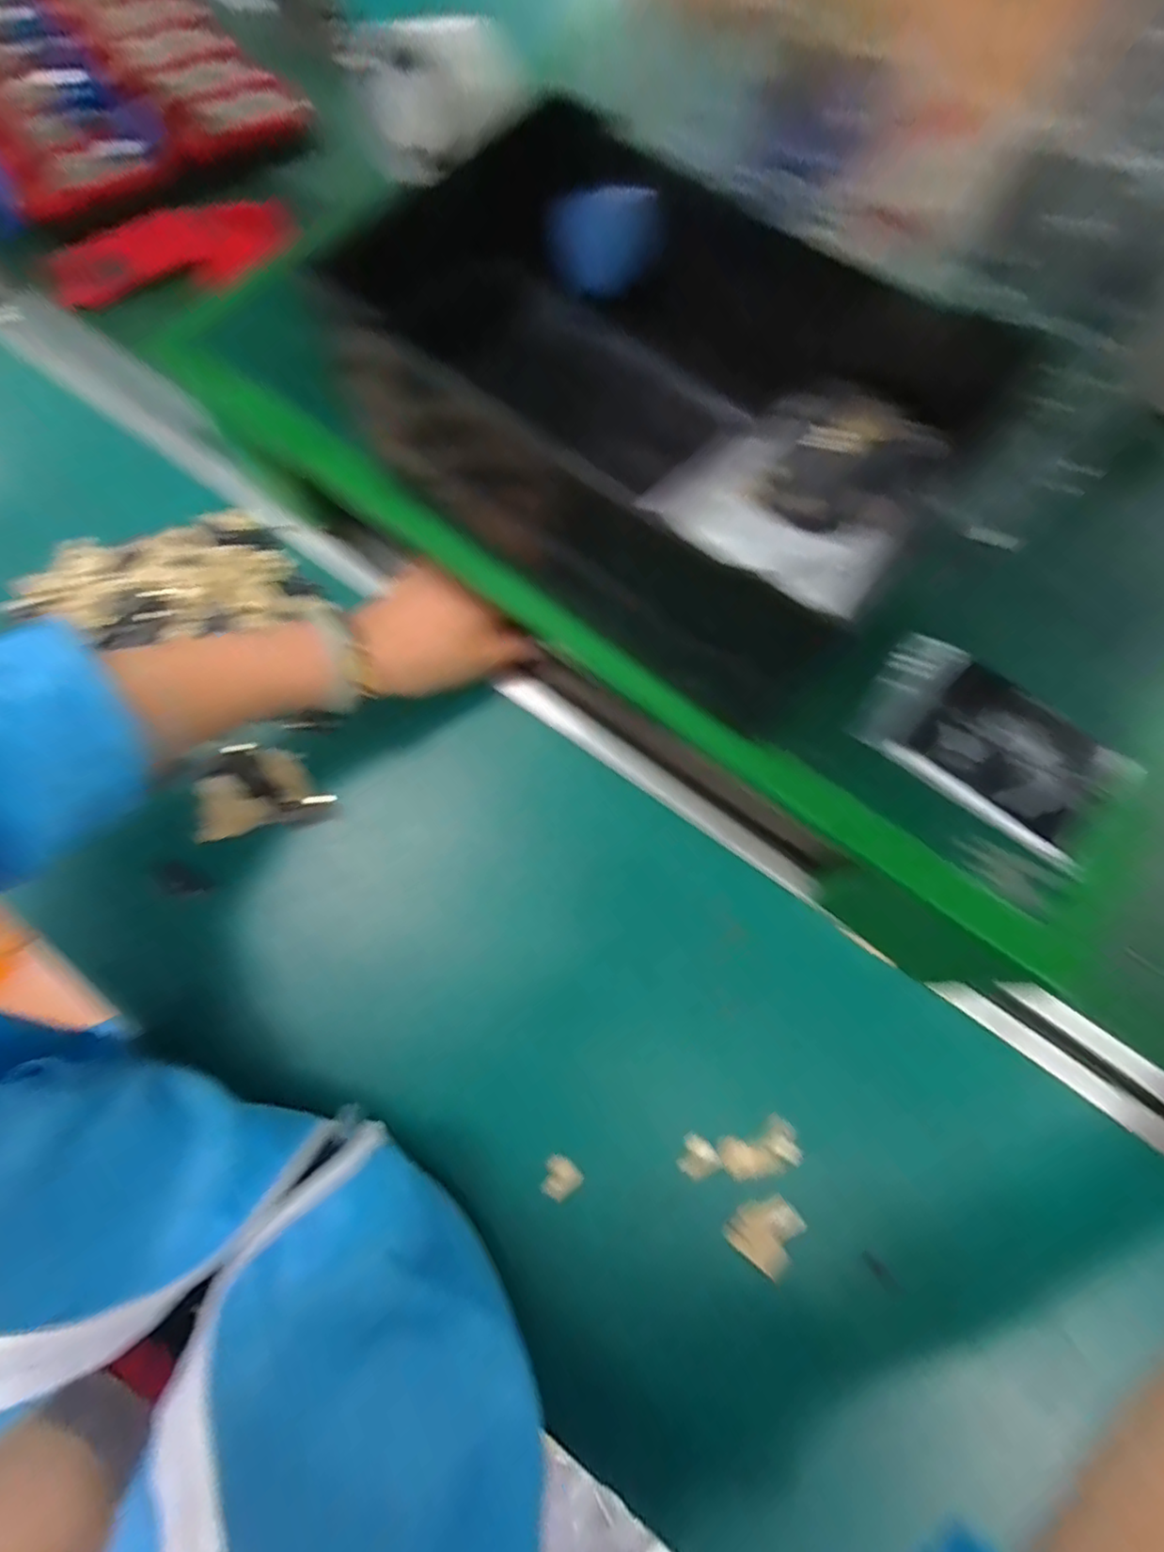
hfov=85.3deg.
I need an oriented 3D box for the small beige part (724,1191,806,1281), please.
[{"bbox_3d":[0.098,0.243,0.337,0.030,0.009,0.035,33,67,21],"label":"small beige part"}]

